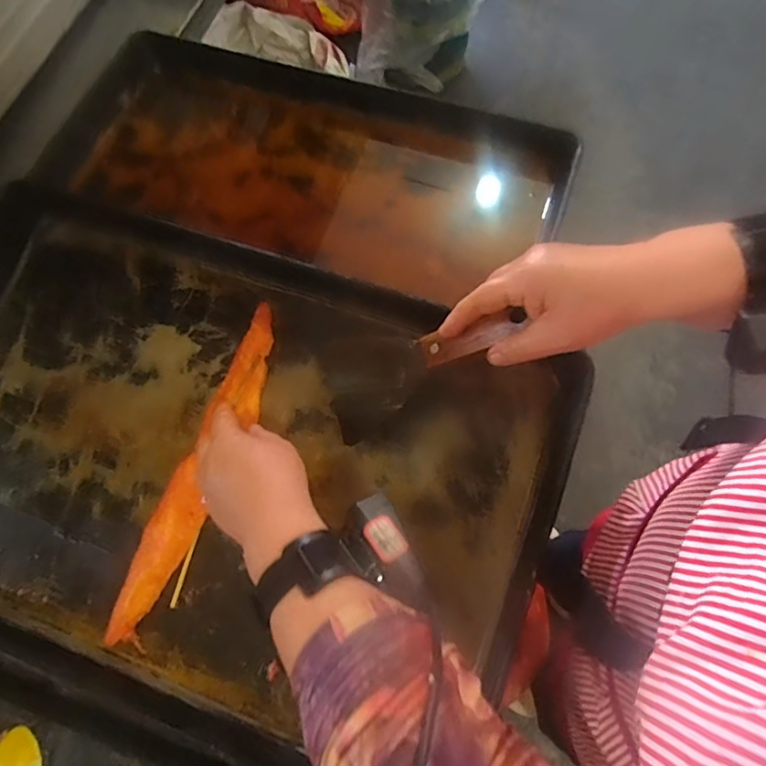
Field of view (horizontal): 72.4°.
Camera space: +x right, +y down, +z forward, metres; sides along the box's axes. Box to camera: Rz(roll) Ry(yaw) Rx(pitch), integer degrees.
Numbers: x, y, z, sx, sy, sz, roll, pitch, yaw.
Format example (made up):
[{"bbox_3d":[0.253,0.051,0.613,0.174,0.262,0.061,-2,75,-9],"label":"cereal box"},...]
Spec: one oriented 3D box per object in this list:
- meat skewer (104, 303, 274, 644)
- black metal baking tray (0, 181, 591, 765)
[{"bbox_3d":[-0.167,0.081,0.489,0.053,0.011,0.324,22,82,11],"label":"meat skewer"},{"bbox_3d":[-0.181,0.066,0.481,0.637,0.052,0.413,20,81,9],"label":"black metal baking tray"}]

